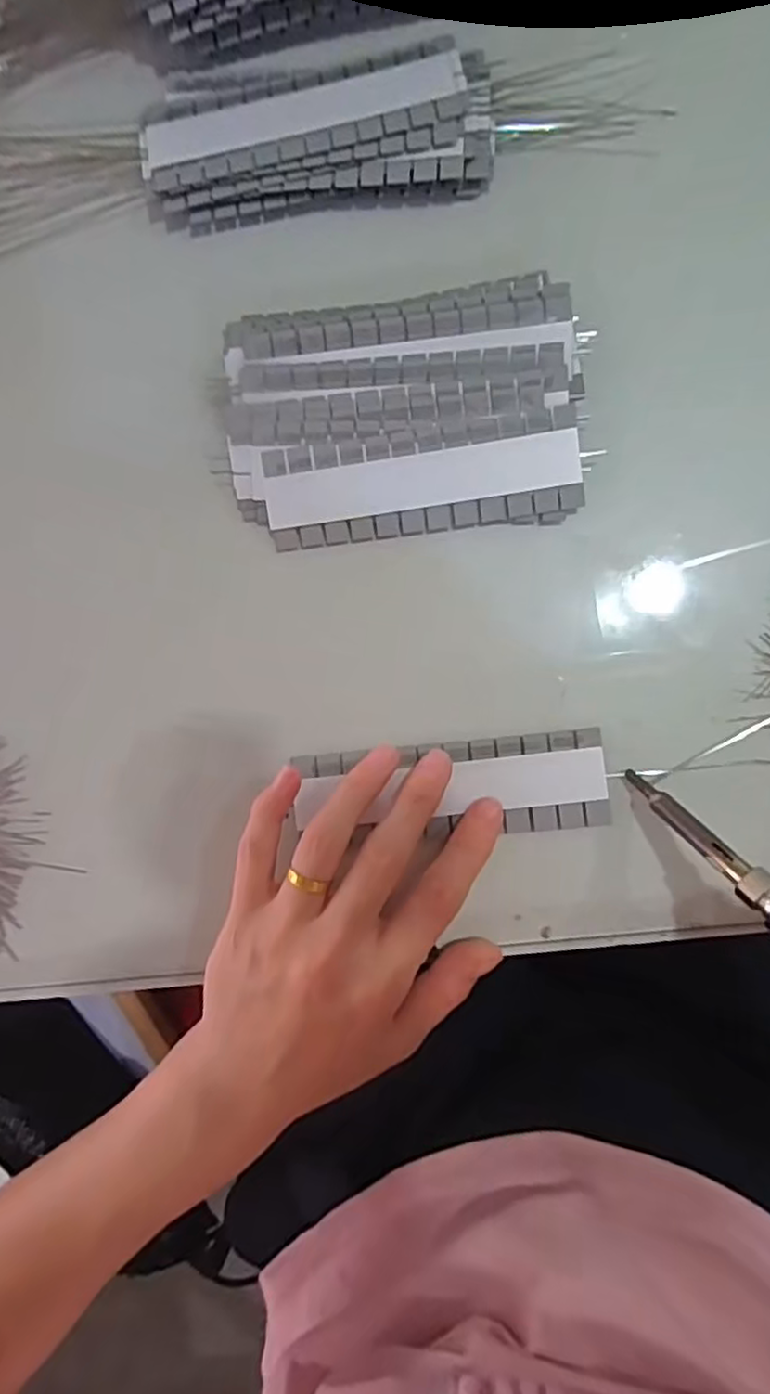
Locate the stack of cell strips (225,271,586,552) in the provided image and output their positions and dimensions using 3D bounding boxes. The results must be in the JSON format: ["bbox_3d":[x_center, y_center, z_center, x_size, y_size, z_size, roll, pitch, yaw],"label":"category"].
[{"bbox_3d":[0.007,-0.110,0.265,0.136,0.019,0.086,-4,91,6],"label":"stack of cell strips"}]

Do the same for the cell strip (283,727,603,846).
[{"bbox_3d":[0.027,0.038,0.270,0.123,0.005,0.038,-6,88,6],"label":"cell strip"}]

